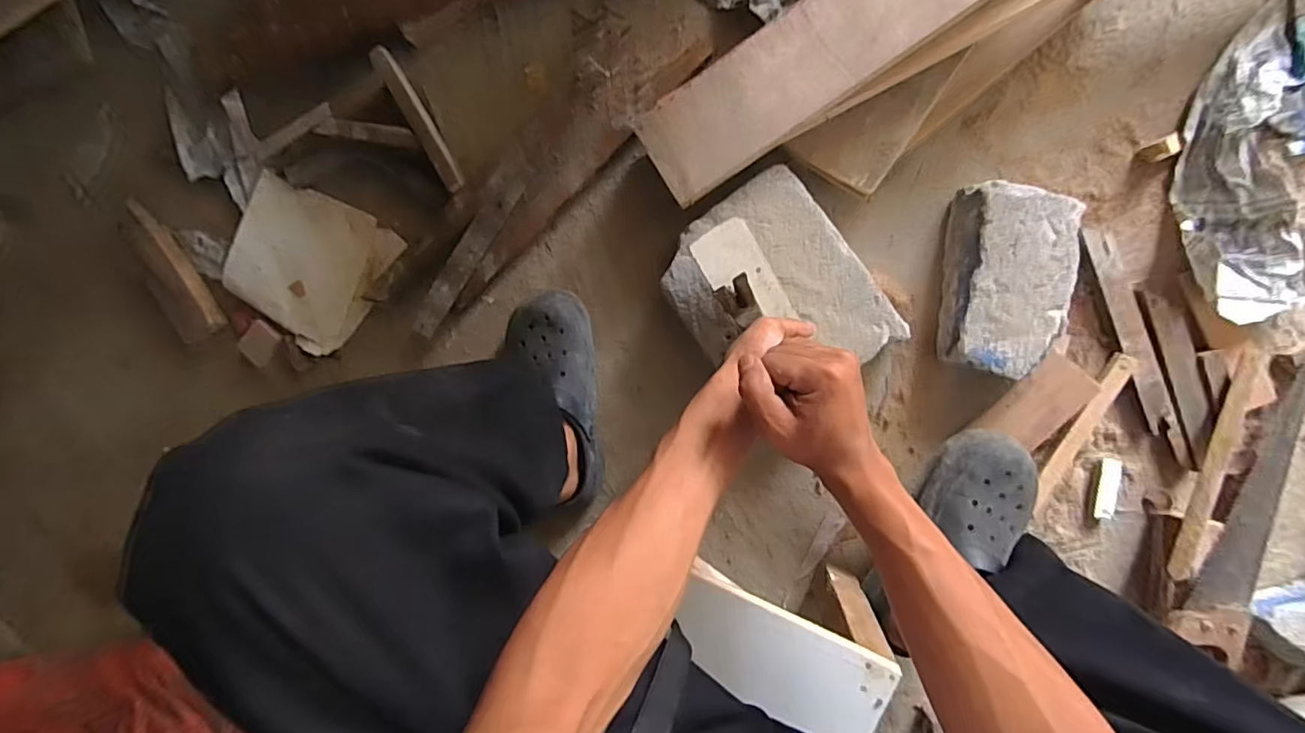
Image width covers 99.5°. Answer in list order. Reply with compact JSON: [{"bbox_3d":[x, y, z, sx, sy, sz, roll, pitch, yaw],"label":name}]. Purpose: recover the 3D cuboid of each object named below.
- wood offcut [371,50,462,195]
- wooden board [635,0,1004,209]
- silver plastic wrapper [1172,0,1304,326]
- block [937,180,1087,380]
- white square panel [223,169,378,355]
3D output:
[{"bbox_3d":[-0.292,-0.309,0.679,0.027,0.013,0.205,-32,89,8],"label":"wood offcut"},{"bbox_3d":[0.205,-0.352,0.589,0.468,0.017,0.124,-31,84,13],"label":"wooden board"},{"bbox_3d":[0.692,-0.235,0.606,0.187,0.051,0.373,16,96,6],"label":"silver plastic wrapper"},{"bbox_3d":[0.406,-0.096,0.636,0.121,0.074,0.208,9,95,7],"label":"block"},{"bbox_3d":[-0.486,-0.141,0.766,0.201,0.011,0.198,25,91,-2],"label":"white square panel"}]

